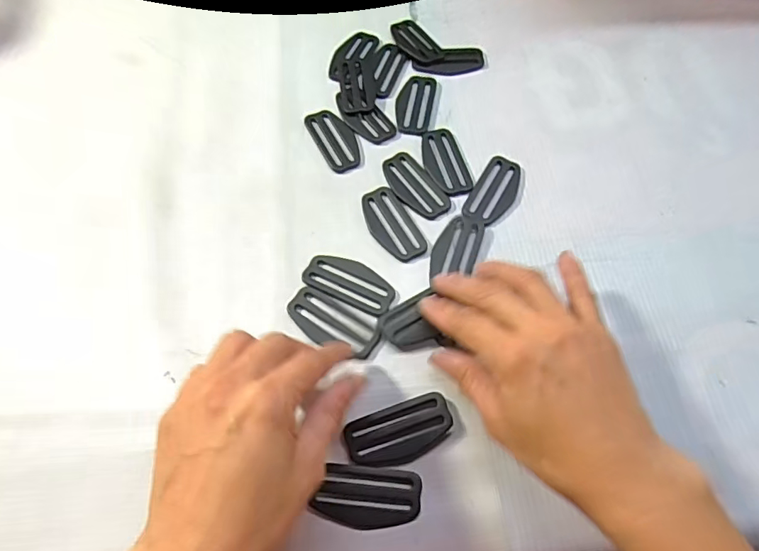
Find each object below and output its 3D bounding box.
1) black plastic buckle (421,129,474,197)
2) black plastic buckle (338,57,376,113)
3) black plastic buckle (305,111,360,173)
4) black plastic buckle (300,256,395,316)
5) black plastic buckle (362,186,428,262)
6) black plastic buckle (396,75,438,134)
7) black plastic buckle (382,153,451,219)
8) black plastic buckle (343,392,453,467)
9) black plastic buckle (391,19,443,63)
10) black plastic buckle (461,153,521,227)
[{"bbox_3d":[0.047,-0.084,0.378,0.028,0.004,0.060,-14,62,-7],"label":"black plastic buckle"},{"bbox_3d":[-0.019,-0.153,0.413,0.026,0.004,0.059,-8,62,-4],"label":"black plastic buckle"},{"bbox_3d":[-0.033,-0.103,0.388,0.029,0.004,0.061,-23,64,-11],"label":"black plastic buckle"},{"bbox_3d":[-0.018,0.003,0.332,0.059,0.004,0.027,23,64,12],"label":"black plastic buckle"},{"bbox_3d":[0.009,-0.035,0.352,0.029,0.004,0.059,-24,64,-12],"label":"black plastic buckle"},{"bbox_3d":[0.028,-0.135,0.405,0.027,0.004,0.059,11,62,6],"label":"black plastic buckle"},{"bbox_3d":[0.025,-0.065,0.368,0.029,0.004,0.060,-29,65,-14],"label":"black plastic buckle"},{"bbox_3d":[0.011,0.086,0.286,0.058,0.004,0.030,-18,63,-9],"label":"black plastic buckle"},{"bbox_3d":[0.030,-0.198,0.436,0.029,0.004,0.057,-27,65,-14],"label":"black plastic buckle"},{"bbox_3d":[0.082,-0.059,0.365,0.029,0.004,0.063,27,65,14],"label":"black plastic buckle"}]

